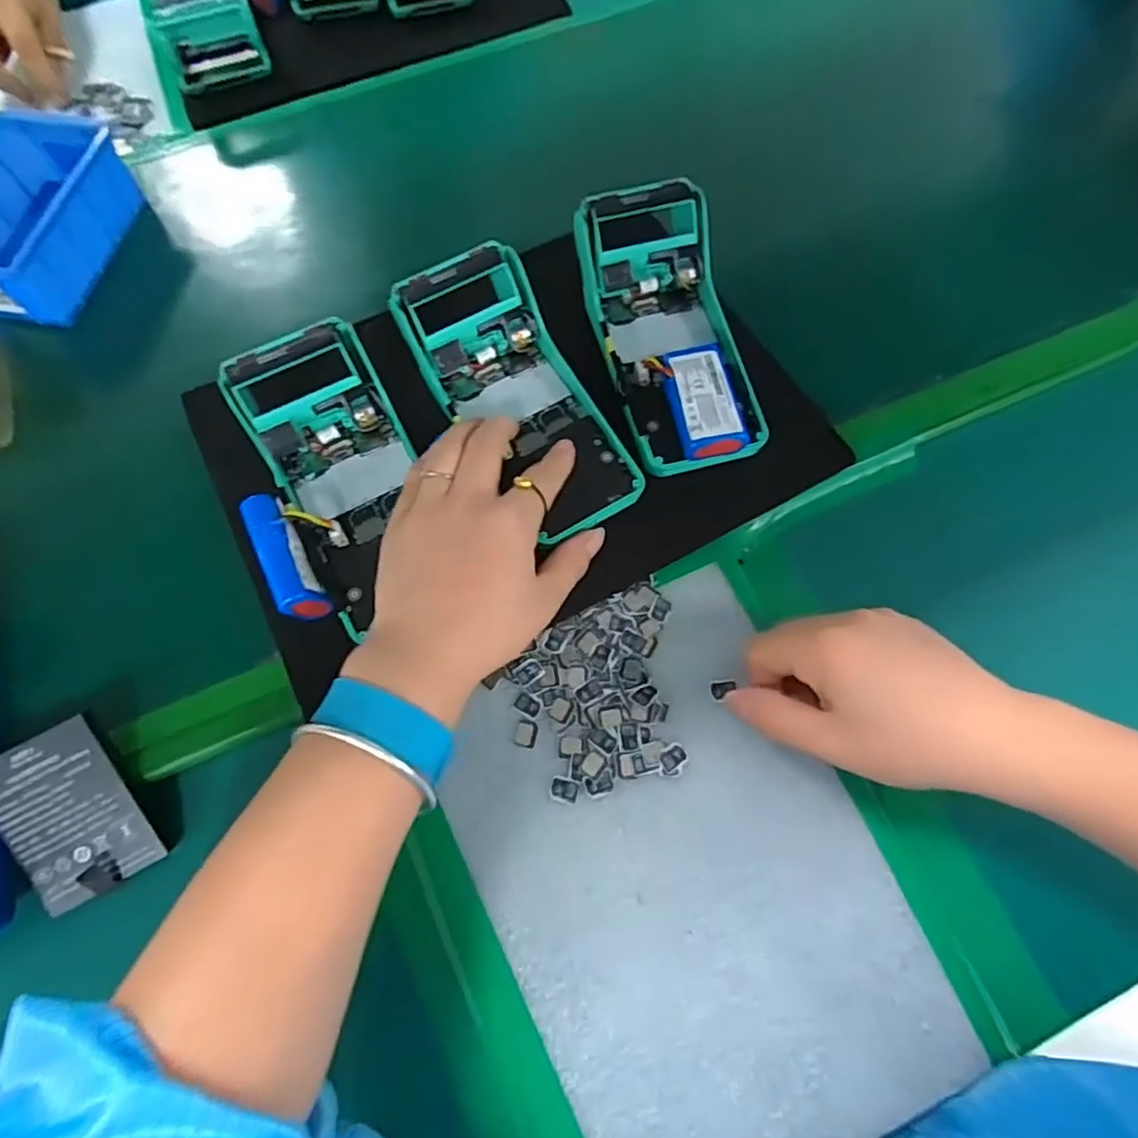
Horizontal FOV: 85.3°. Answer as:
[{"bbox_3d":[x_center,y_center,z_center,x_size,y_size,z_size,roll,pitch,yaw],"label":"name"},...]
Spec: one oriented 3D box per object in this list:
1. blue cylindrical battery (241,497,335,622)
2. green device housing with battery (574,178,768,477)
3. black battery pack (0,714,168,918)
[{"bbox_3d":[-0.151,-0.008,0.329,0.022,0.021,0.071,-25,67,-13],"label":"blue cylindrical battery"},{"bbox_3d":[0.061,-0.139,0.362,0.079,0.055,0.165,-13,65,-7],"label":"green device housing with battery"},{"bbox_3d":[-0.252,0.124,0.312,0.055,0.011,0.084,-29,95,-14],"label":"black battery pack"}]

